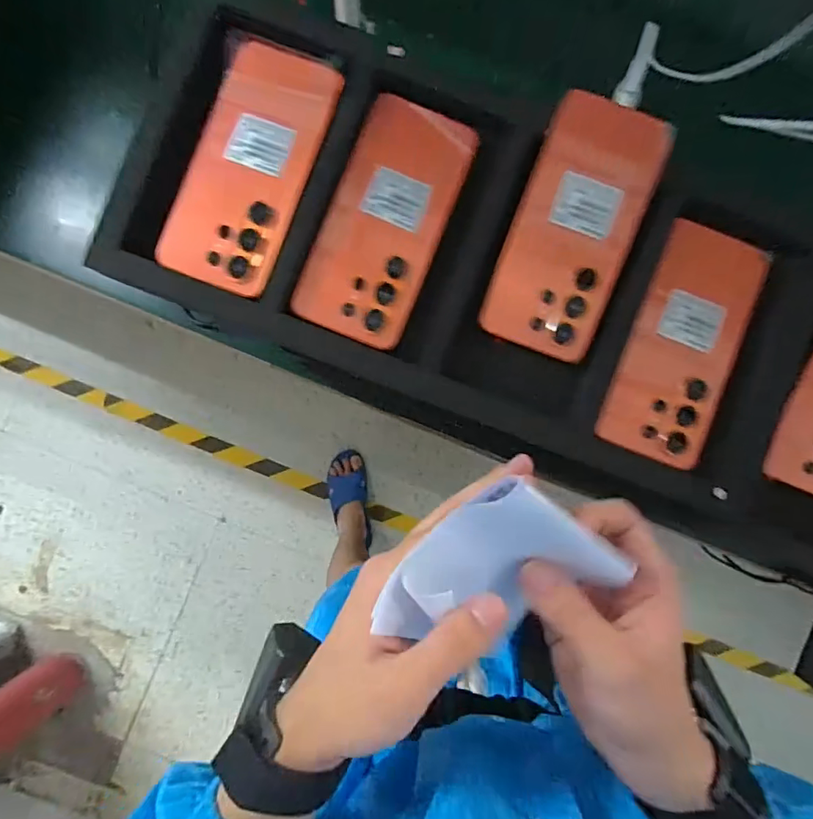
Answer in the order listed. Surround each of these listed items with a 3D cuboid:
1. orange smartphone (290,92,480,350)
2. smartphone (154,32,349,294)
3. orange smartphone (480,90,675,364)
[{"bbox_3d":[-0.014,-0.133,0.365,0.080,0.006,0.168,21,92,-4],"label":"orange smartphone"},{"bbox_3d":[-0.109,-0.167,0.359,0.081,0.005,0.165,22,91,1],"label":"smartphone"},{"bbox_3d":[0.116,-0.123,0.358,0.082,0.006,0.167,20,100,1],"label":"orange smartphone"}]

